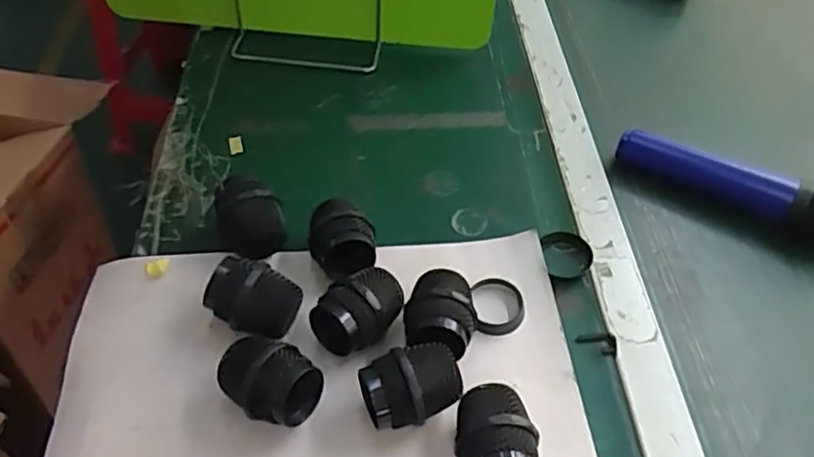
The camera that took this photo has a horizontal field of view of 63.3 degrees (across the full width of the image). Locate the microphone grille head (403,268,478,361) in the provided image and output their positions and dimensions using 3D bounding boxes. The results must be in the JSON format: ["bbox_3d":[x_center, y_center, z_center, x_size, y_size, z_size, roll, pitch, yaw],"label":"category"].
[{"bbox_3d":[0.023,0.059,0.446,0.045,0.042,0.061,9,51,4],"label":"microphone grille head"}]

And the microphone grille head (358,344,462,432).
[{"bbox_3d":[0.004,0.100,0.409,0.060,0.044,0.042,-16,52,-16],"label":"microphone grille head"}]

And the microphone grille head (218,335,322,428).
[{"bbox_3d":[-0.087,0.095,0.414,0.060,0.045,0.044,34,56,24],"label":"microphone grille head"}]

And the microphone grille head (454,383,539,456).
[{"bbox_3d":[0.052,0.125,0.393,0.046,0.046,0.060,6,50,2],"label":"microphone grille head"}]

